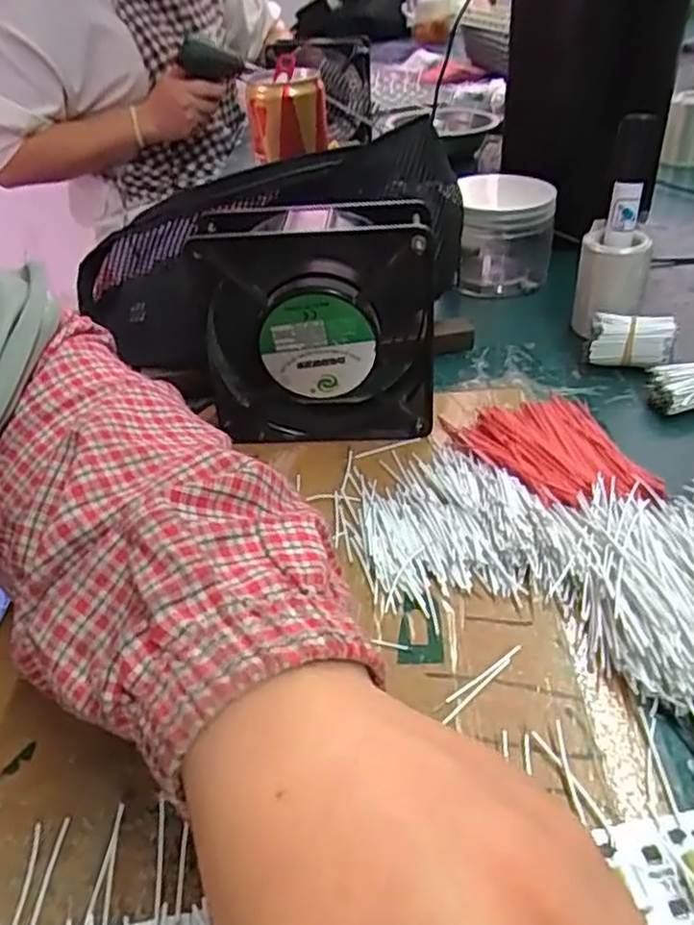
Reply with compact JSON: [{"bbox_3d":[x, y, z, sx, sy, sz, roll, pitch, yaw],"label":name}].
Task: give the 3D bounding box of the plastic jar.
[{"bbox_3d":[0.122,-0.175,0.544,0.071,0.069,0.081,5,39,13],"label":"plastic jar"}]

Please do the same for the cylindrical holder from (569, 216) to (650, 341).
[{"bbox_3d":[0.174,-0.118,0.466,0.042,0.068,0.042,15,43,24],"label":"cylindrical holder"}]

